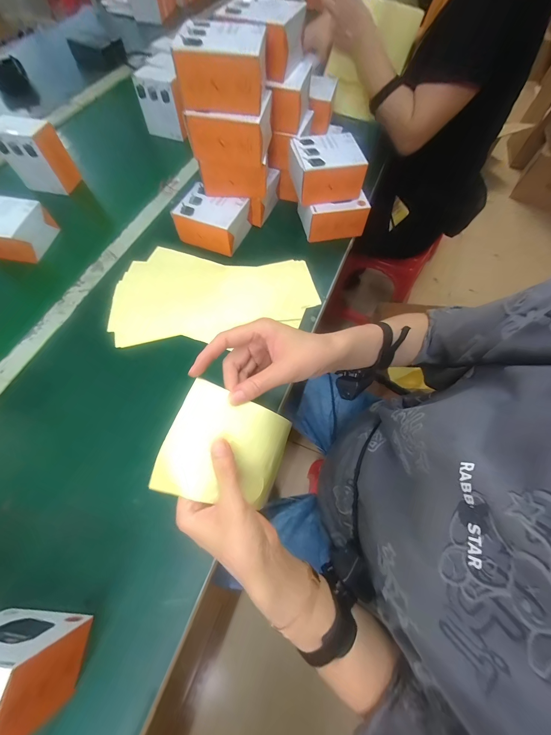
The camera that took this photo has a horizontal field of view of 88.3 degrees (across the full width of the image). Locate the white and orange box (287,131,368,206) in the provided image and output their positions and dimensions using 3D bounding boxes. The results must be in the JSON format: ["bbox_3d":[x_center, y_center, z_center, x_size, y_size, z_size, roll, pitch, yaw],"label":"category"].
[{"bbox_3d":[0.087,-0.351,0.506,0.120,0.070,0.088,-7,65,-4],"label":"white and orange box"}]

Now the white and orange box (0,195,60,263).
[{"bbox_3d":[-0.496,-0.259,0.527,0.112,0.056,0.102,7,64,3],"label":"white and orange box"}]

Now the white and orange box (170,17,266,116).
[{"bbox_3d":[-0.070,-0.414,0.393,0.111,0.064,0.110,7,64,3],"label":"white and orange box"}]

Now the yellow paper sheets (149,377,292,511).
[{"bbox_3d":[-0.042,0.086,0.294,0.133,0.032,0.103,29,80,-26],"label":"yellow paper sheets"}]

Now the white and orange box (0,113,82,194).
[{"bbox_3d":[-0.485,-0.432,0.574,0.109,0.111,0.052,13,65,5],"label":"white and orange box"}]

